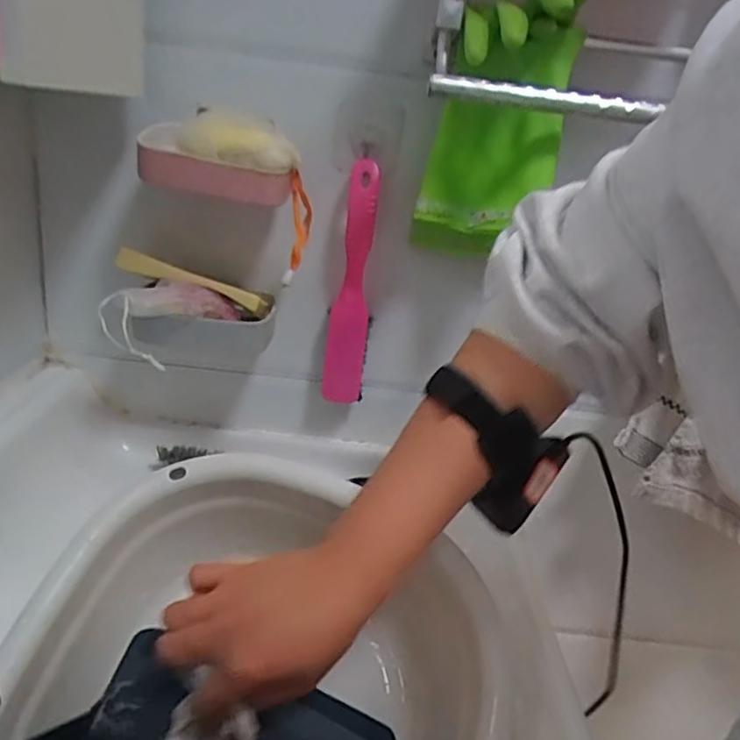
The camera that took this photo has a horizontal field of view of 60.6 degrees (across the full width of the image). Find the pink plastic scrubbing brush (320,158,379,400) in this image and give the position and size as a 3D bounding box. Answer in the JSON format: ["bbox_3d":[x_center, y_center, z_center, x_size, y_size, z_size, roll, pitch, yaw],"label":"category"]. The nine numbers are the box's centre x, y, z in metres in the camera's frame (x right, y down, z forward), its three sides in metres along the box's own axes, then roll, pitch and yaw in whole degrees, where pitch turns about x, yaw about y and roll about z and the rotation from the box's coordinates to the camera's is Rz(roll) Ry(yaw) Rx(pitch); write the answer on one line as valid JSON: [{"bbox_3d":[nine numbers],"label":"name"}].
[{"bbox_3d":[-0.015,-0.082,0.619,0.043,0.229,0.033,7,21,-2],"label":"pink plastic scrubbing brush"}]

